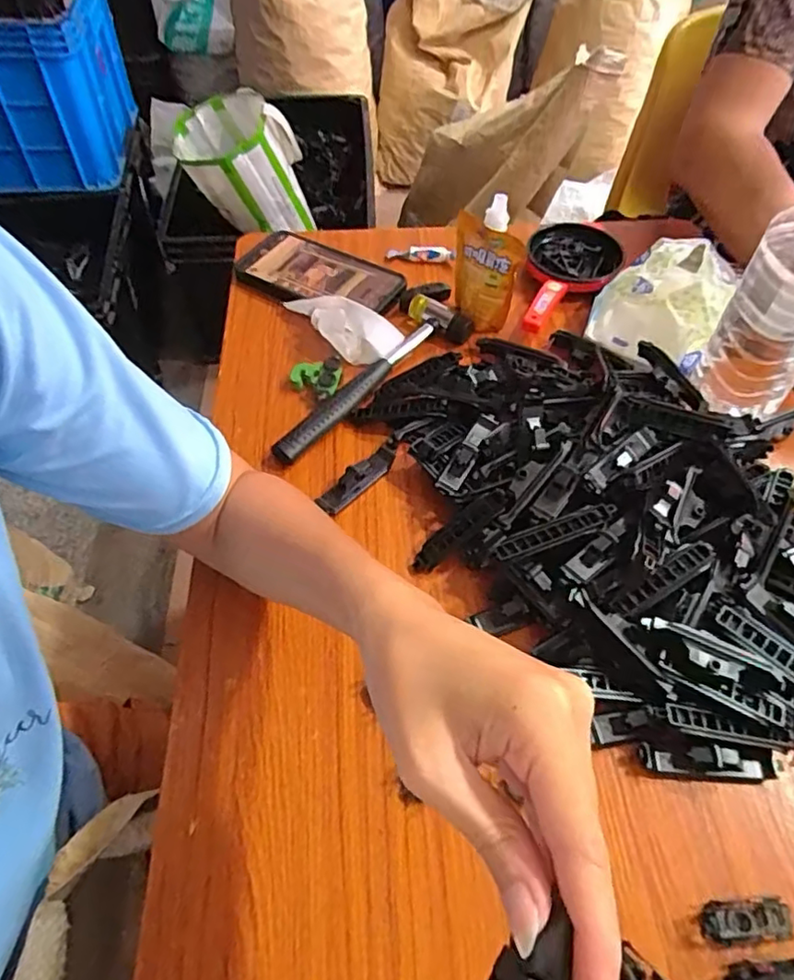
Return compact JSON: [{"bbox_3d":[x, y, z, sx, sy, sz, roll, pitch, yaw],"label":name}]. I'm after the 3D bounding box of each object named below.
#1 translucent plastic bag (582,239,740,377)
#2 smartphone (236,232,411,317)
[{"bbox_3d":[0.236,-0.173,0.538,0.104,0.048,0.130,27,60,19],"label":"translucent plastic bag"},{"bbox_3d":[-0.079,-0.209,0.603,0.161,0.016,0.087,26,59,18],"label":"smartphone"}]

